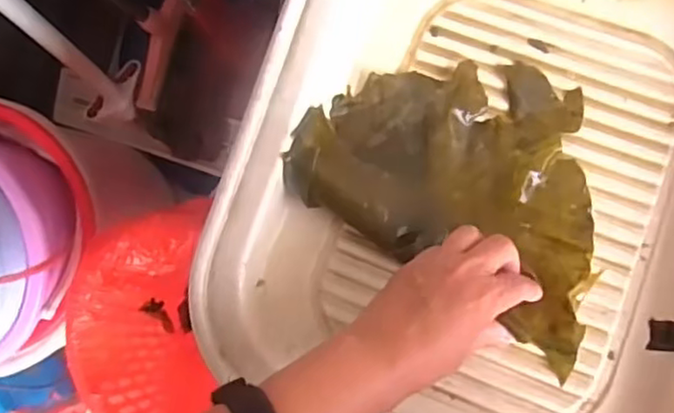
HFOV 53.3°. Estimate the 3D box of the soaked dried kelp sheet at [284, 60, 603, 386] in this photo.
[{"bbox_3d":[0.103,-0.027,0.495,0.241,0.078,0.172,32,96,7],"label":"soaked dried kelp sheet"}]

